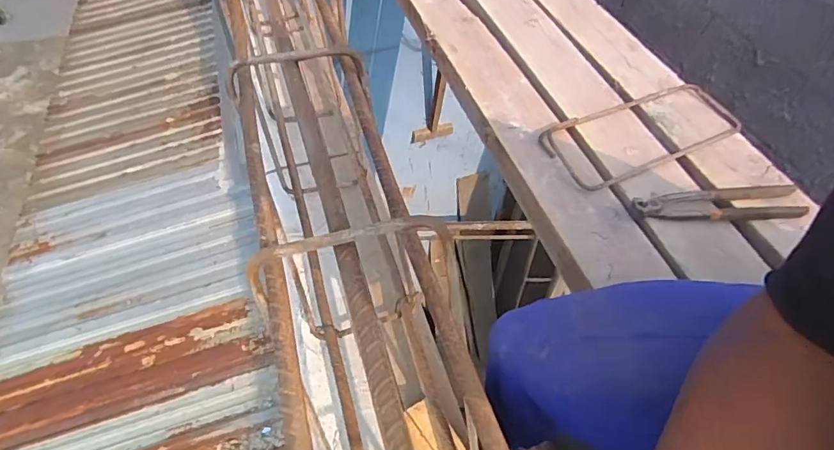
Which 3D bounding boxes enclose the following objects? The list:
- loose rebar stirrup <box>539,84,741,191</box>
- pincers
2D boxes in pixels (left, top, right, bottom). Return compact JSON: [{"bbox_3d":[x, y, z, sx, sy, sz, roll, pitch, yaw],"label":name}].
[{"bbox_3d":[0.351,-0.150,0.741,0.320,0.020,0.138,-22,57,-13],"label":"loose rebar stirrup"},{"bbox_3d":[0.398,-0.029,0.650,0.212,0.019,0.050,0,54,2],"label":"pincers"}]

